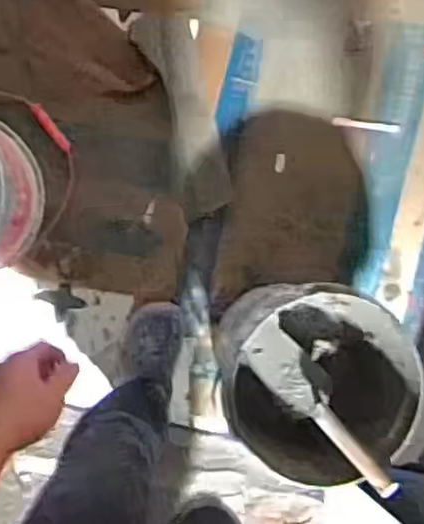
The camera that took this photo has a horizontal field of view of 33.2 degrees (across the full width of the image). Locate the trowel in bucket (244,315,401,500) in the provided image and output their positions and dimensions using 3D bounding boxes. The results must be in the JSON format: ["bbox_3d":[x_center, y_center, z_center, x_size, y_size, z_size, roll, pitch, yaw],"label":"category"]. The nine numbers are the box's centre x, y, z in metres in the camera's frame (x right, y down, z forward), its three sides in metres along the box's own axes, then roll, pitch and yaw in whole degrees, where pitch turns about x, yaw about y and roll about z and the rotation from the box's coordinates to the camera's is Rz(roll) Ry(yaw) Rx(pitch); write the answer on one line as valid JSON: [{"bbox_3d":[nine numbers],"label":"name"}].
[{"bbox_3d":[0.171,0.235,1.175,0.088,0.049,0.362,-42,55,-1],"label":"trowel in bucket"}]

